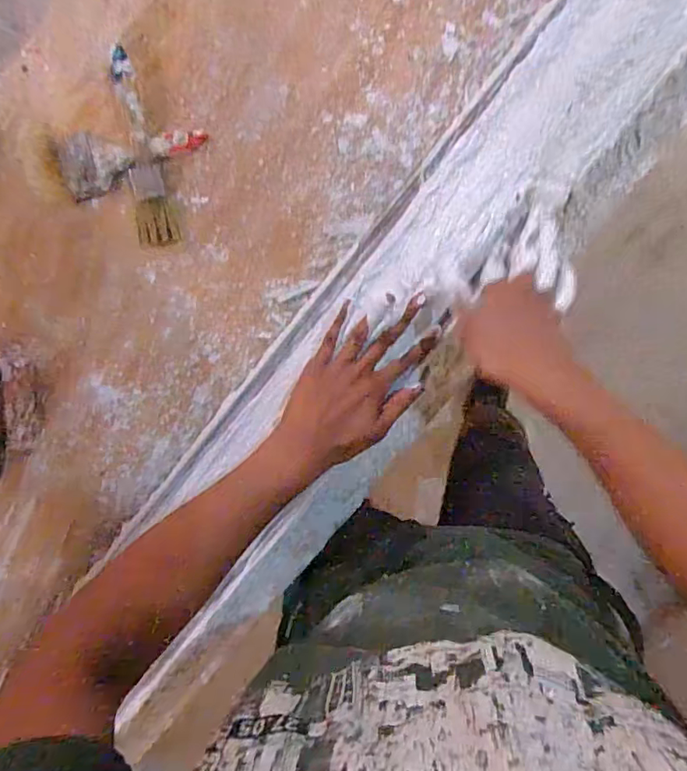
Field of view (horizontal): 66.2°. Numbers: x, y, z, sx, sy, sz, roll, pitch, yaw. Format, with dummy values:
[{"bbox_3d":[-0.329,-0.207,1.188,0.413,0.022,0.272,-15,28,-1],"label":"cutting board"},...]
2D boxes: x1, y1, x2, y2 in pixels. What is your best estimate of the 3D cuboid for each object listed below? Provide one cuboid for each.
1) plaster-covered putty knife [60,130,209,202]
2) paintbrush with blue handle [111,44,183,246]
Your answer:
[{"bbox_3d":[-0.224,-0.248,0.566,0.152,0.019,0.062,-14,94,3],"label":"plaster-covered putty knife"},{"bbox_3d":[-0.212,-0.249,0.556,0.043,0.034,0.195,-6,94,3],"label":"paintbrush with blue handle"}]

